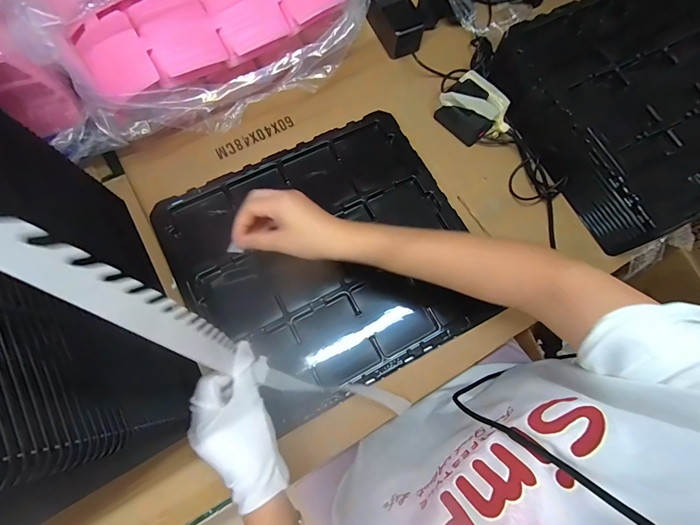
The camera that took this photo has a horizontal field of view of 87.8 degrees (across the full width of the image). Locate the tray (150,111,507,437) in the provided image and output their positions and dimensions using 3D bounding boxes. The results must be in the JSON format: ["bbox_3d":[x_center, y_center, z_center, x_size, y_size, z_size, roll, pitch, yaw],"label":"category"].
[{"bbox_3d":[-0.029,-0.010,0.482,0.364,0.030,0.332,-27,77,-9],"label":"tray"}]

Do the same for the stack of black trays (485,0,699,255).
[{"bbox_3d":[0.436,-0.236,0.515,0.362,0.114,0.330,-25,76,-8],"label":"stack of black trays"}]

